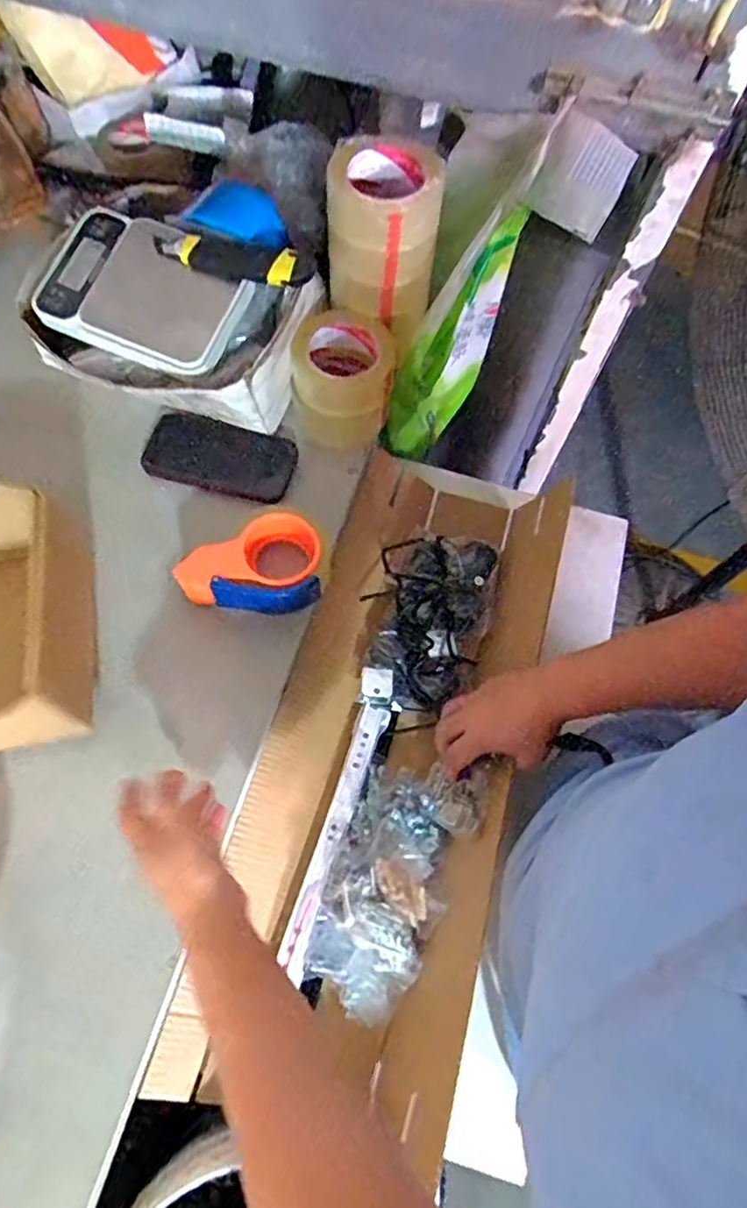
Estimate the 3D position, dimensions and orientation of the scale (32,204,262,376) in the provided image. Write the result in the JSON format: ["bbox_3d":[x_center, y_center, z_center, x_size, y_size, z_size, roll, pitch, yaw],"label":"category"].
[{"bbox_3d":[-0.241,-0.333,0.643,0.220,0.023,0.145,22,83,7],"label":"scale"}]

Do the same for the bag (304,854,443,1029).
[{"bbox_3d":[-0.002,0.306,0.578,0.106,0.029,0.139,28,71,9],"label":"bag"}]

